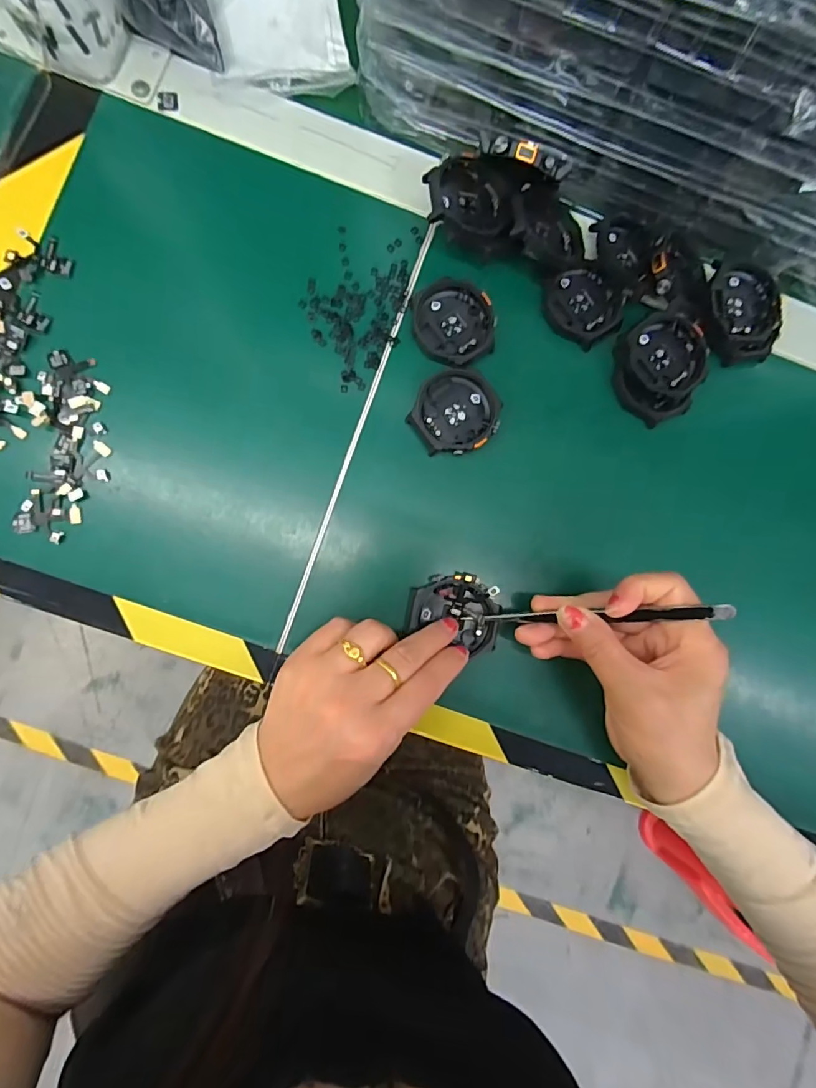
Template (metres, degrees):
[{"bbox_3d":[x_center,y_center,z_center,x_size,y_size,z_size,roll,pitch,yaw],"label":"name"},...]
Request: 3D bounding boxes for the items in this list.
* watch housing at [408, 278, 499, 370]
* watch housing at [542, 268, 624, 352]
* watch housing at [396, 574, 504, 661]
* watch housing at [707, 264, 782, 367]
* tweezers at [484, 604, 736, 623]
[{"bbox_3d":[0.028,-0.134,0.300,0.048,0.010,0.053,-5,86,-6],"label":"watch housing"},{"bbox_3d":[0.110,-0.149,0.309,0.046,0.011,0.048,0,86,-5],"label":"watch housing"},{"bbox_3d":[0.027,0.039,0.283,0.053,0.012,0.043,7,85,-5],"label":"watch housing"},{"bbox_3d":[0.209,-0.144,0.308,0.049,0.013,0.055,-7,87,-6],"label":"watch housing"},{"bbox_3d":[0.099,0.037,0.255,0.120,0.010,0.007,-5,86,24],"label":"tweezers"}]

